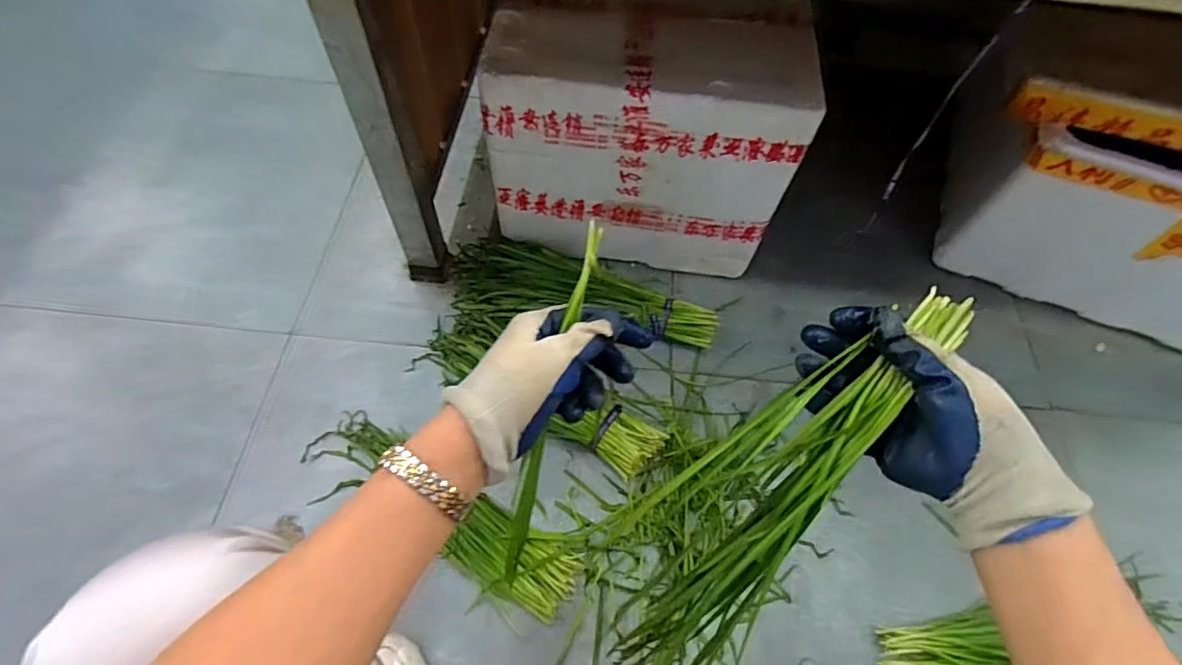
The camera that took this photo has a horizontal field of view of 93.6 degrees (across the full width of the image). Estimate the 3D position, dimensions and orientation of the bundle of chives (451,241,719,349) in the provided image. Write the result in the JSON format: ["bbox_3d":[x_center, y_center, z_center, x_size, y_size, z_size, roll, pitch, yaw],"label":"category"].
[{"bbox_3d":[-0.019,-0.066,0.894,0.439,0.067,0.144,11,61,3],"label":"bundle of chives"}]

